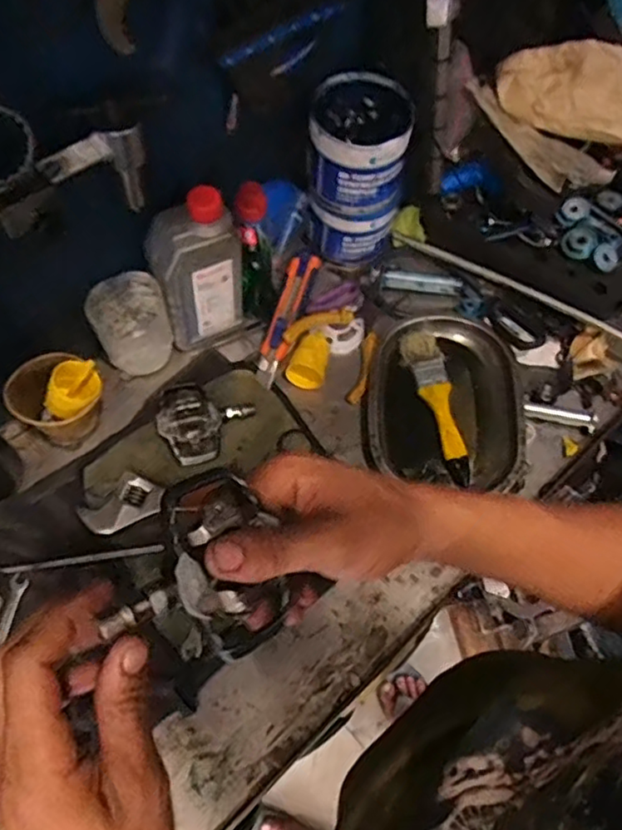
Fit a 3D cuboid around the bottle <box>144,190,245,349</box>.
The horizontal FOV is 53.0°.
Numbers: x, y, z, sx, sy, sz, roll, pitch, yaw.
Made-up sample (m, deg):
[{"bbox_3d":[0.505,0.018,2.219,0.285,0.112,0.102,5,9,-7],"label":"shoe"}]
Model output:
[{"bbox_3d":[-0.110,-0.136,0.606,0.080,0.172,0.048,-20,66,-13],"label":"bottle"}]

